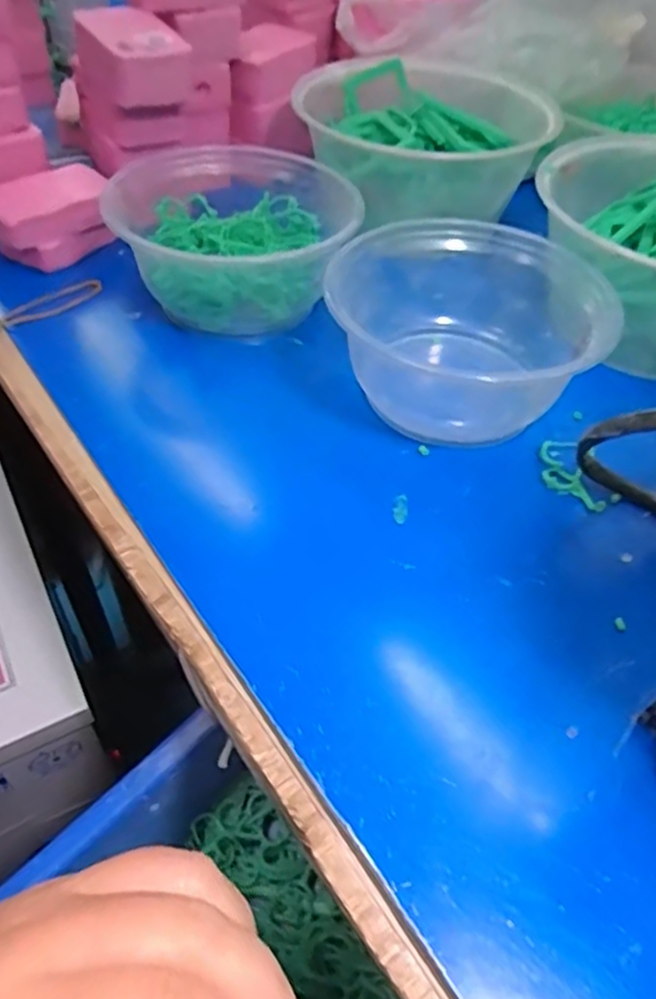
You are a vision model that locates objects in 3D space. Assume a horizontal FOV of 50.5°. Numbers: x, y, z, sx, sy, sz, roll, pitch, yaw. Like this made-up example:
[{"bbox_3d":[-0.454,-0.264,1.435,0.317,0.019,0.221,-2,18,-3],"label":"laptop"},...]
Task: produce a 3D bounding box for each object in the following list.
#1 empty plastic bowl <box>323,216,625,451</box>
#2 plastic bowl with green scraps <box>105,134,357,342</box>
[{"bbox_3d":[0.070,-0.085,0.351,0.133,0.060,0.111,-10,50,-13],"label":"empty plastic bowl"},{"bbox_3d":[-0.054,-0.148,0.395,0.140,0.056,0.135,7,48,2],"label":"plastic bowl with green scraps"}]

